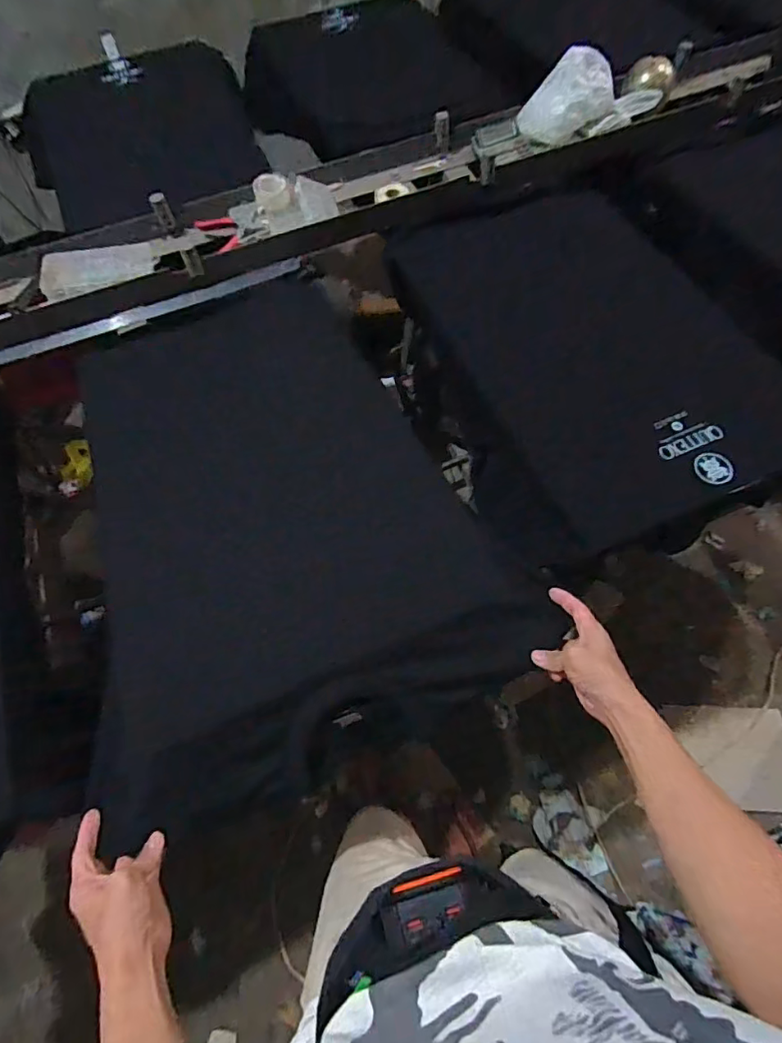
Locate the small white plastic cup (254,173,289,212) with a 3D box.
[{"bbox_3d":[-0.216,-0.596,0.911,0.059,0.037,0.059,-1,64,2],"label":"small white plastic cup"}]

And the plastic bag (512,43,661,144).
[{"bbox_3d":[0.370,-0.791,0.942,0.242,0.114,0.106,-13,64,-4],"label":"plastic bag"}]

